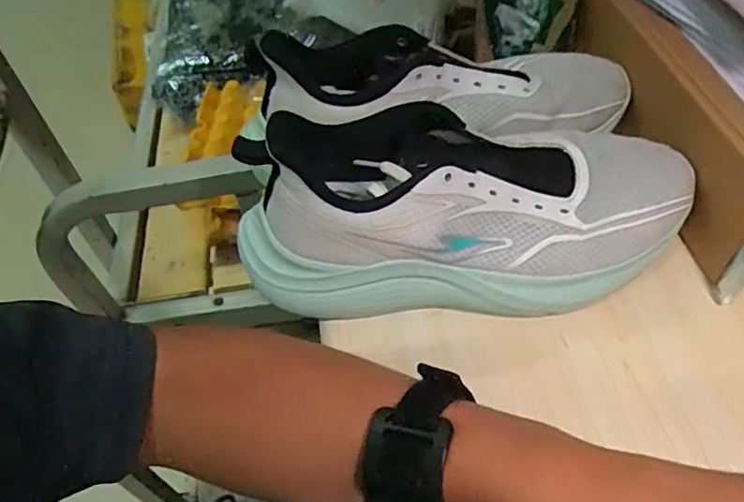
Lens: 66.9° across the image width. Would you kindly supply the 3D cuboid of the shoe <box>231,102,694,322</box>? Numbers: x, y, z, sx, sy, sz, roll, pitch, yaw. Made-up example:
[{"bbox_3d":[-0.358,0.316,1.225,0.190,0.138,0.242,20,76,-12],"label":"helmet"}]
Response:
[{"bbox_3d":[0.058,-0.027,0.342,0.272,0.095,0.093,-5,51,0],"label":"shoe"}]

